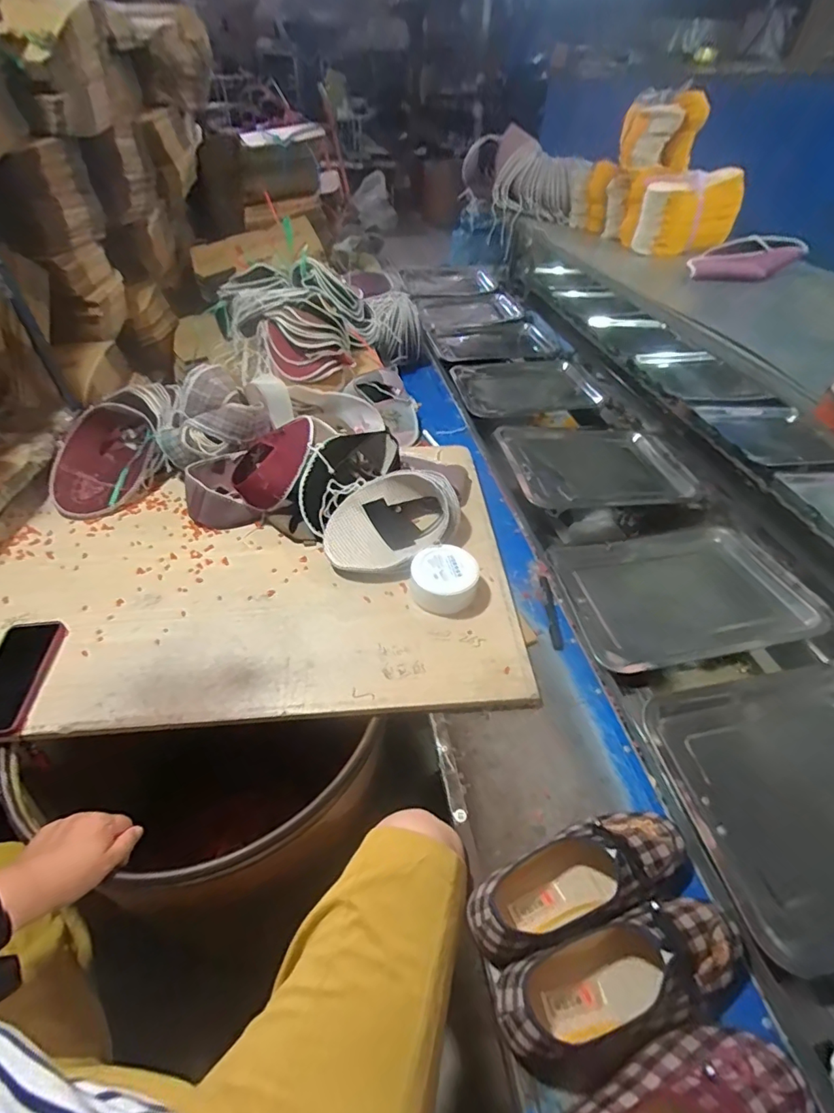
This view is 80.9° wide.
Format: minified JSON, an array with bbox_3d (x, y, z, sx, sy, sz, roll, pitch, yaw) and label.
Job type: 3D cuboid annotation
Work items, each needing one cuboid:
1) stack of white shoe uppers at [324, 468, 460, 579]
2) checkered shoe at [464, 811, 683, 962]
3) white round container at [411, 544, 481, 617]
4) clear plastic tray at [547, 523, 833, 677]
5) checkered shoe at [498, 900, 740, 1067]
[{"bbox_3d":[-0.038,-0.053,0.803,0.228,0.087,0.161,-34,54,-31],"label":"stack of white shoe uppers"},{"bbox_3d":[0.160,0.318,0.488,0.238,0.079,0.082,-14,46,-14],"label":"checkered shoe"},{"bbox_3d":[0.041,0.034,0.747,0.103,0.059,0.092,-1,44,-2],"label":"white round container"},{"bbox_3d":[0.410,0.053,0.777,0.337,0.047,0.261,-7,45,-8],"label":"clear plastic tray"},{"bbox_3d":[0.185,0.373,0.430,0.236,0.075,0.082,-13,46,-13],"label":"checkered shoe"}]

